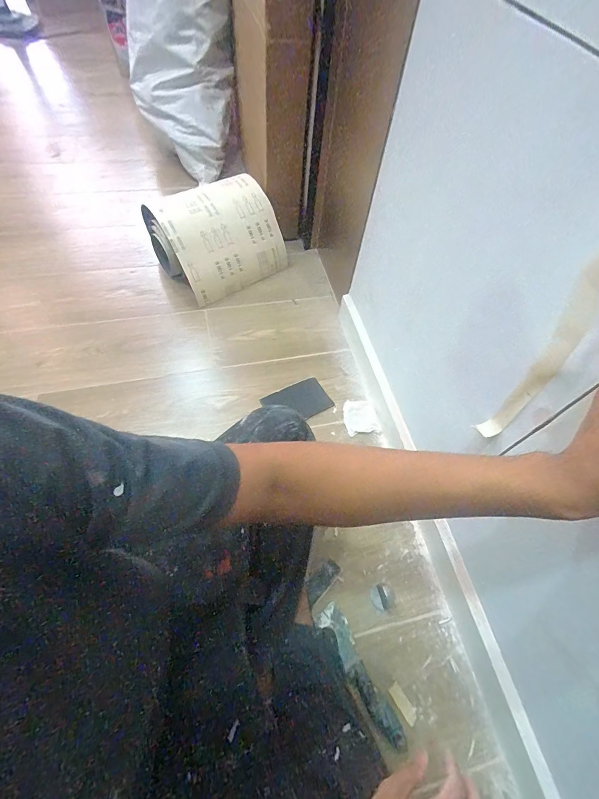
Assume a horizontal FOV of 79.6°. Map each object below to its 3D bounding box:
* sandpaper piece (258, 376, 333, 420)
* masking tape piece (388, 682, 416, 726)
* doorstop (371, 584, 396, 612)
[{"bbox_3d":[-0.003,0.006,0.964,0.169,0.006,0.116,-24,57,-20],"label":"sandpaper piece"},{"bbox_3d":[0.186,0.544,0.643,0.023,0.004,0.060,-27,64,-24],"label":"masking tape piece"},{"bbox_3d":[0.168,0.396,0.719,0.046,0.015,0.047,2,59,-3],"label":"doorstop"}]

